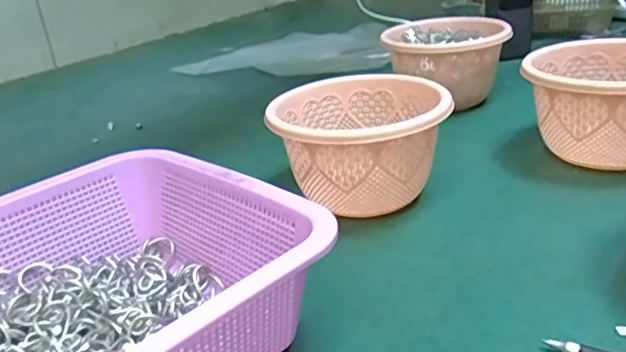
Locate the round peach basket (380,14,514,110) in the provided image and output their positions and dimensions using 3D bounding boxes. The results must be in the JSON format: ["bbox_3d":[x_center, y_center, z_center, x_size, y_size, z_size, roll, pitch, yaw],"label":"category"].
[{"bbox_3d":[0.161,-0.134,0.682,0.137,0.085,0.139,5,27,21],"label":"round peach basket"}]

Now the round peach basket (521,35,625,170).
[{"bbox_3d":[0.261,-0.060,0.501,0.135,0.090,0.133,-5,25,2],"label":"round peach basket"}]

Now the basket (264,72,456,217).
[{"bbox_3d":[0.038,-0.024,0.481,0.135,0.086,0.133,-5,25,2],"label":"basket"}]

